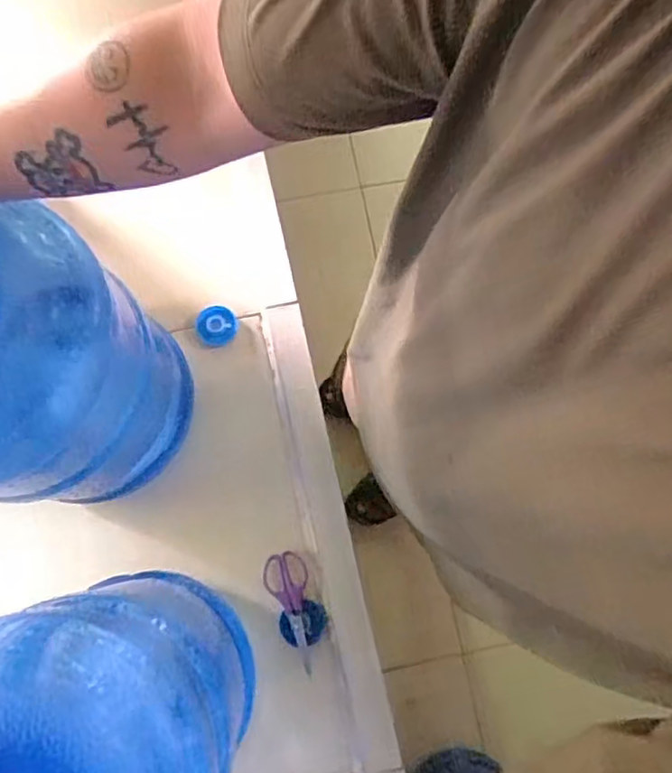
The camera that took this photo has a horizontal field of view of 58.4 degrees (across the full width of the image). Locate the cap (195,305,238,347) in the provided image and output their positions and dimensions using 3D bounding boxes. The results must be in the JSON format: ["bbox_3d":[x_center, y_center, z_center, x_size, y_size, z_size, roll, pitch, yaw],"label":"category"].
[{"bbox_3d":[-0.166,-0.085,0.836,0.055,0.025,0.050,0,78,-2],"label":"cap"}]

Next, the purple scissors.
[{"bbox_3d":[-0.056,0.285,0.757,0.054,0.018,0.146,-10,79,-4],"label":"purple scissors"}]

